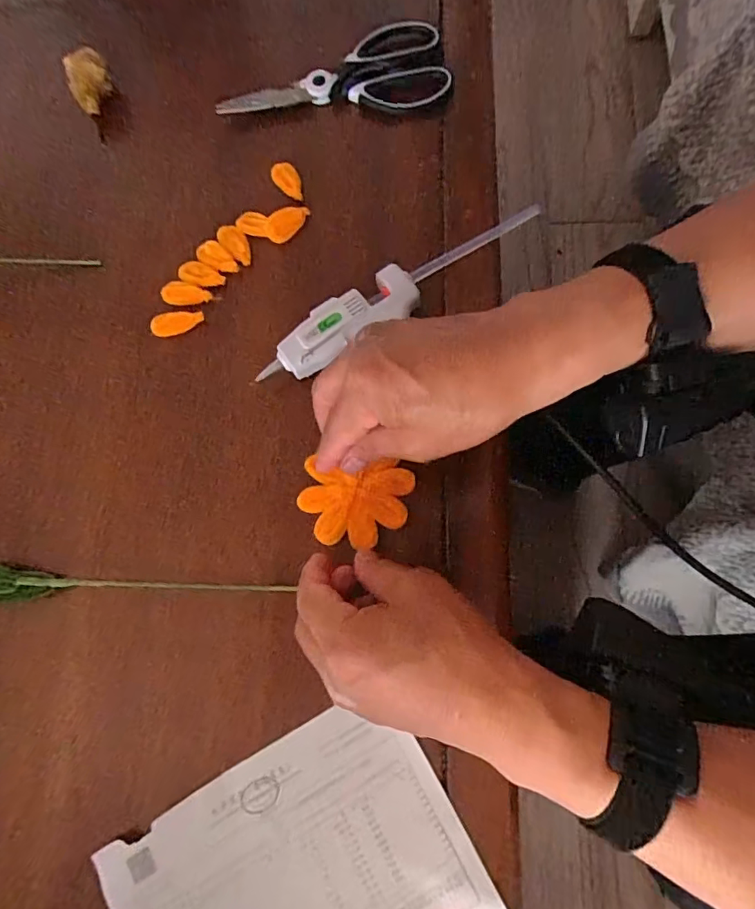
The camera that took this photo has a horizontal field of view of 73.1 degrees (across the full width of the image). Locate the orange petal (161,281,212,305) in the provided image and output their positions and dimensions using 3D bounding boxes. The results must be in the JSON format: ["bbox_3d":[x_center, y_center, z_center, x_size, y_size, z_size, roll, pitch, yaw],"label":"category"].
[{"bbox_3d":[-0.153,-0.128,0.407,0.041,0.006,0.018,5,76,7],"label":"orange petal"}]

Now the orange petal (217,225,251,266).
[{"bbox_3d":[-0.115,-0.171,0.412,0.019,0.004,0.040,-37,75,-4],"label":"orange petal"}]

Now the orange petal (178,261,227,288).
[{"bbox_3d":[-0.141,-0.144,0.409,0.038,0.007,0.018,15,78,9],"label":"orange petal"}]

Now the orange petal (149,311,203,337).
[{"bbox_3d":[-0.158,-0.105,0.401,0.041,0.005,0.016,-17,75,1],"label":"orange petal"}]

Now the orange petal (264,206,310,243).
[{"bbox_3d":[-0.072,-0.186,0.409,0.038,0.010,0.022,-23,75,0],"label":"orange petal"}]

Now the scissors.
[{"bbox_3d":[-0.039,-0.328,0.436,0.196,0.021,0.071,-3,74,1],"label":"scissors"}]

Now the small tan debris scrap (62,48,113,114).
[{"bbox_3d":[-0.251,-0.326,0.443,0.037,0.026,0.040,-33,75,-3],"label":"small tan debris scrap"}]

